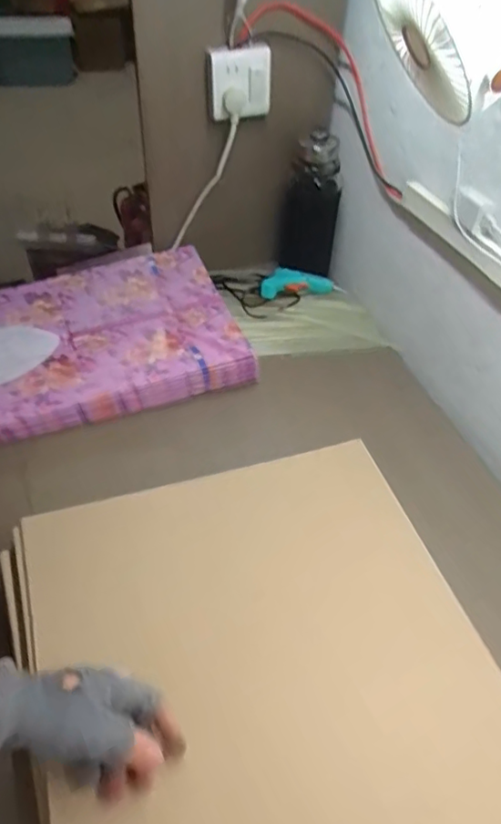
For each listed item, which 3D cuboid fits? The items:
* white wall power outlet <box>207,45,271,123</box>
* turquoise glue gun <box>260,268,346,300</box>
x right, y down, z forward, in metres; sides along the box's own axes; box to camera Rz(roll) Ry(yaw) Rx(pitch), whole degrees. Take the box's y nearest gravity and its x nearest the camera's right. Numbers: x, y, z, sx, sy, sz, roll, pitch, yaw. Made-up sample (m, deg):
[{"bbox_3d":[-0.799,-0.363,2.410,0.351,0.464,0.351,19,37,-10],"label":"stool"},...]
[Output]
[{"bbox_3d":[-0.017,-0.456,0.823,0.090,0.089,0.026,-17,49,-20],"label":"white wall power outlet"},{"bbox_3d":[0.078,-0.213,0.960,0.138,0.025,0.071,-8,47,-12],"label":"turquoise glue gun"}]

